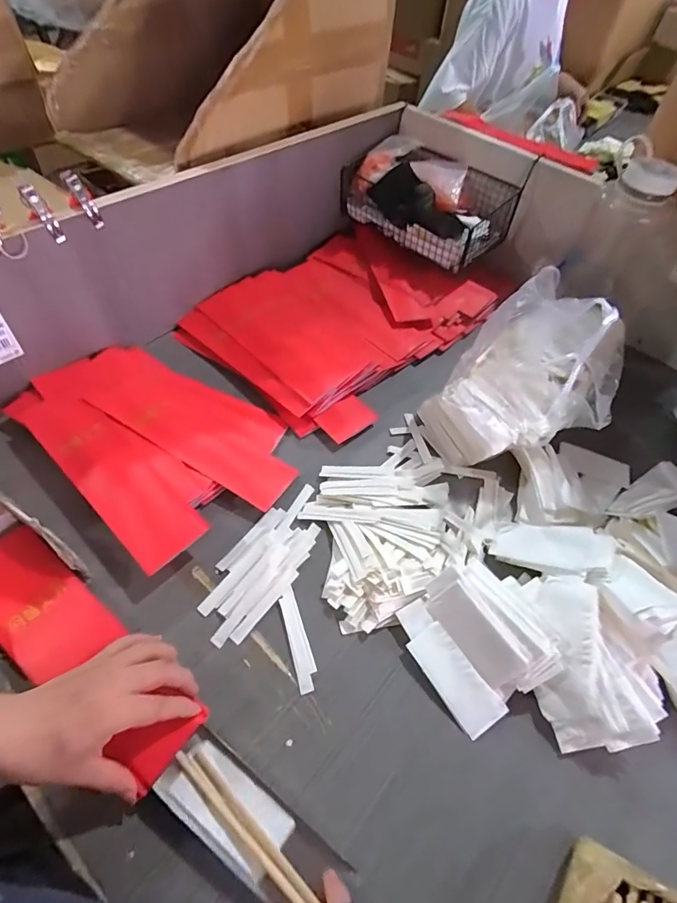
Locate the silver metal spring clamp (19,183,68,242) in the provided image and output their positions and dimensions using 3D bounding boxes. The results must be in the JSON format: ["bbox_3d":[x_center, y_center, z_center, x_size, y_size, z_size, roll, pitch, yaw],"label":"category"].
[{"bbox_3d":[-0.317,-0.255,0.470,0.021,0.055,0.015,40,62,20],"label":"silver metal spring clamp"}]

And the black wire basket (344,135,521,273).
[{"bbox_3d":[0.152,-0.430,0.766,0.262,0.128,0.151,39,62,22],"label":"black wire basket"}]

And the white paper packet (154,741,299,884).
[{"bbox_3d":[-0.091,0.283,0.350,0.107,0.004,0.045,32,59,13],"label":"white paper packet"}]

